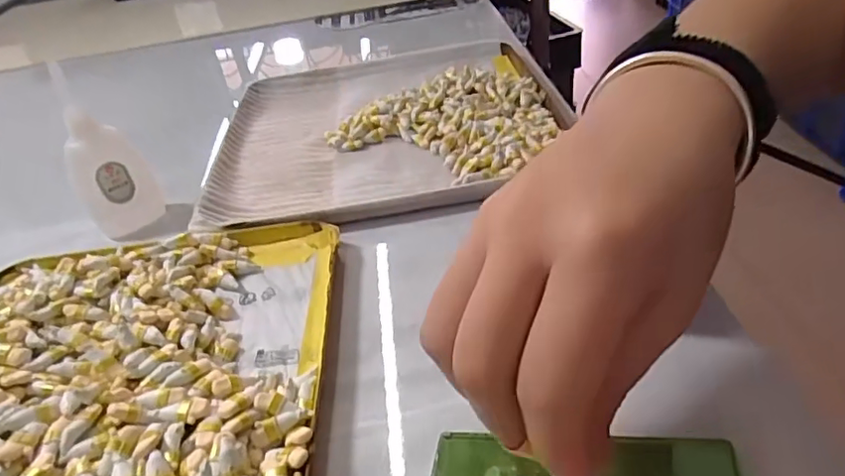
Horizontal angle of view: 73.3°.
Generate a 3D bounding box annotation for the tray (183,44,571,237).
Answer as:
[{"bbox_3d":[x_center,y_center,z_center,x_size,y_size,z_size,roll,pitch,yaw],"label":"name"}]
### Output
[{"bbox_3d":[-0.027,-0.090,0.422,0.241,0.031,0.237,-10,37,-1],"label":"tray"}]

